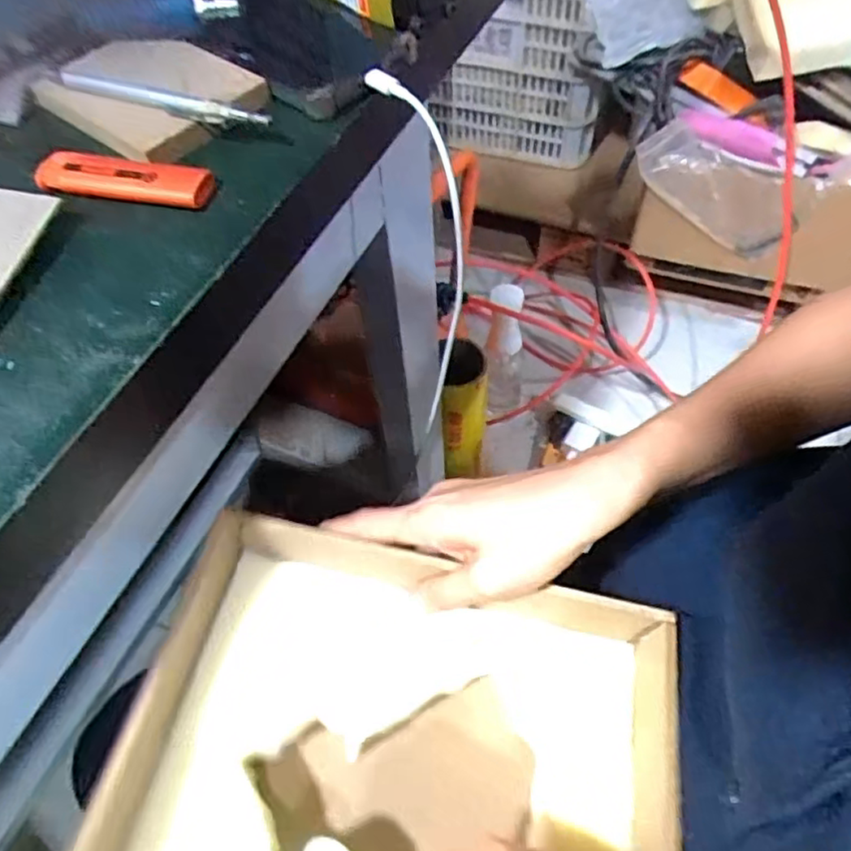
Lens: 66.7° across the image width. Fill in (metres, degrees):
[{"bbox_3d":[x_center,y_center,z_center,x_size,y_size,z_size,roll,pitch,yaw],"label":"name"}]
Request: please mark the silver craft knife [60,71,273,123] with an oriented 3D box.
[{"bbox_3d":[-0.132,-0.163,0.322,0.121,0.008,0.007,18,60,14],"label":"silver craft knife"}]

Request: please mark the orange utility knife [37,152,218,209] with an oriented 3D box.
[{"bbox_3d":[-0.142,-0.115,0.303,0.083,0.013,0.019,6,57,7],"label":"orange utility knife"}]

